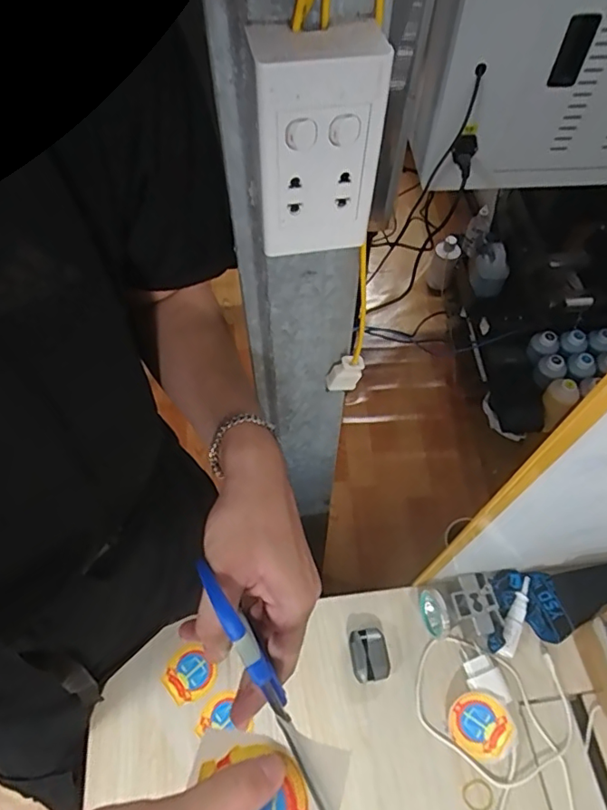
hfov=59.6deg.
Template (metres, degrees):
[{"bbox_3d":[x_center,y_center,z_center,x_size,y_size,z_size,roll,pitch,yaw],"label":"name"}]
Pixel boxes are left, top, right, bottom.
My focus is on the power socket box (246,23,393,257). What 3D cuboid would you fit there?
[{"bbox_3d":[0.005,-0.149,0.309,0.074,0.115,0.050,-1,58,-1],"label":"power socket box"}]

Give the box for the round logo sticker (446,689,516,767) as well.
[{"bbox_3d":[0.209,0.378,0.621,0.072,0.005,0.068,-3,76,13],"label":"round logo sticker"}]

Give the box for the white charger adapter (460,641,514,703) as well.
[{"bbox_3d":[0.219,0.332,0.647,0.041,0.023,0.067,-29,64,-15],"label":"white charger adapter"}]

